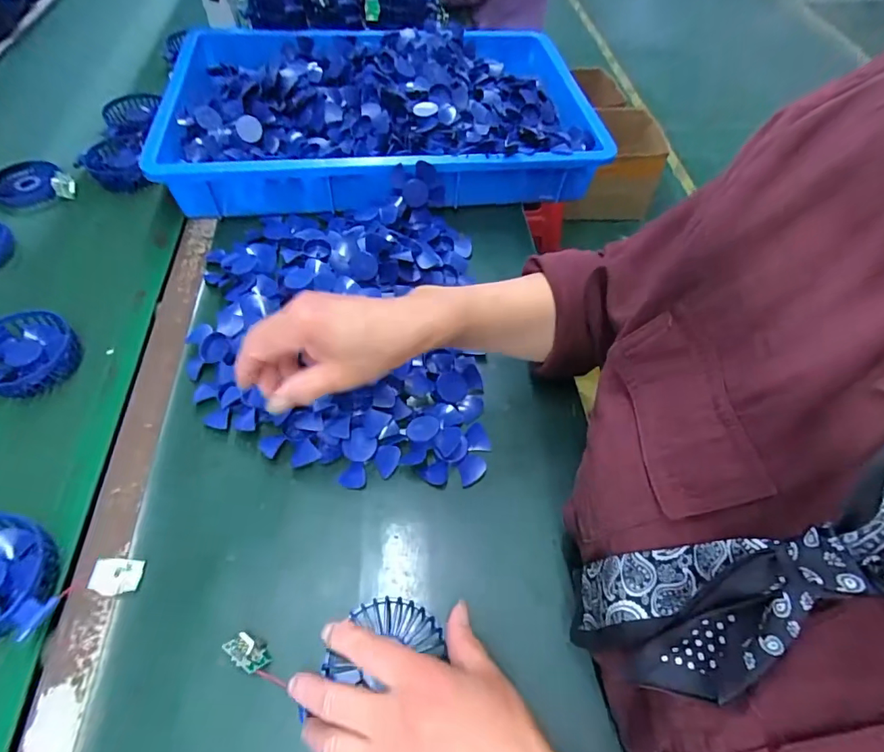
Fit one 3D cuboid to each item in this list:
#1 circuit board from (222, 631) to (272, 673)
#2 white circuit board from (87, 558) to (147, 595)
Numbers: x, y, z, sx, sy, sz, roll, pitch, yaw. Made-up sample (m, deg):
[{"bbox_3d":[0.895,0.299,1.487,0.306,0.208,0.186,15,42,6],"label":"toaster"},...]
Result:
[{"bbox_3d":[-0.135,0.192,0.323,0.030,0.021,0.017,28,60,17],"label":"circuit board"},{"bbox_3d":[-0.242,0.149,0.347,0.032,0.004,0.026,17,48,-25],"label":"white circuit board"}]

